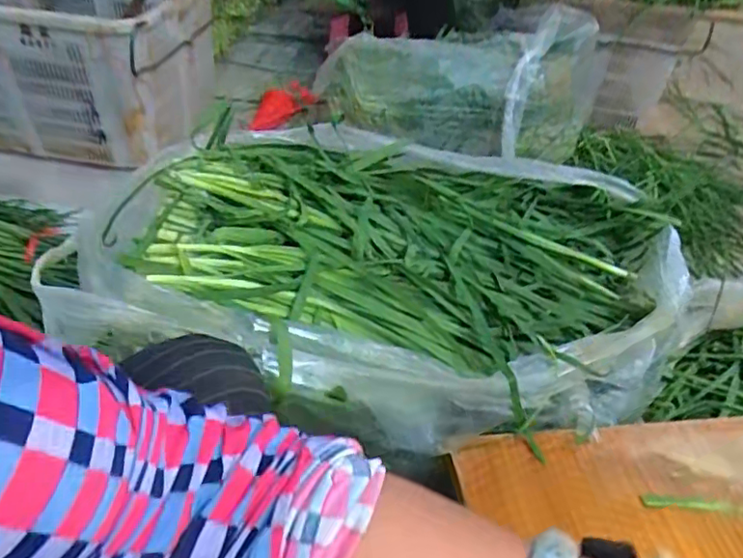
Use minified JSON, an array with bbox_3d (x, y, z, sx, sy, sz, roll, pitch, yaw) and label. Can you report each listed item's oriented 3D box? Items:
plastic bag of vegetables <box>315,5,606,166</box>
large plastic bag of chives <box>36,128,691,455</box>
[{"bbox_3d":[0.162,-0.401,1.165,0.510,0.268,0.249,-2,42,-9],"label":"plastic bag of vegetables"},{"bbox_3d":[0.031,-0.020,0.587,0.601,0.140,0.357,-2,40,-7],"label":"large plastic bag of chives"}]

